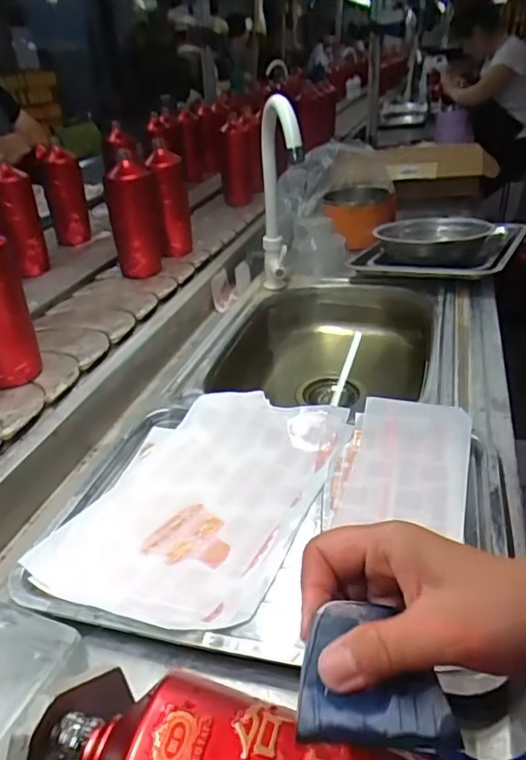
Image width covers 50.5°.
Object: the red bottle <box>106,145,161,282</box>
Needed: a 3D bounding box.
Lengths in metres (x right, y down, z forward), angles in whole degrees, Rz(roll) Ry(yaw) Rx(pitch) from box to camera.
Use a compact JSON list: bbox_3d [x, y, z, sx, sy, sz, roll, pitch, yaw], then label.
[{"bbox_3d":[-0.224,-0.280,0.980,0.084,0.188,0.065,-4,30,-9],"label":"red bottle"}]

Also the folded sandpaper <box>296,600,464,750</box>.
[{"bbox_3d":[0.050,0.132,0.253,0.074,0.005,0.057,12,46,-13],"label":"folded sandpaper"}]

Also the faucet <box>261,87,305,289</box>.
[{"bbox_3d":[0.023,-0.280,0.857,0.052,0.355,0.097,1,62,-1],"label":"faucet"}]

